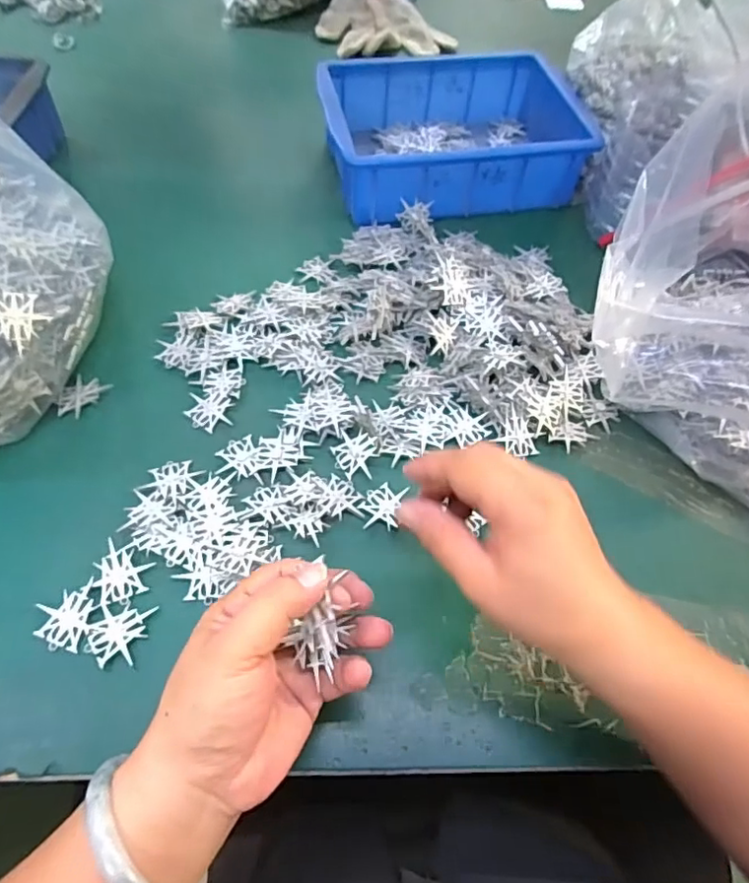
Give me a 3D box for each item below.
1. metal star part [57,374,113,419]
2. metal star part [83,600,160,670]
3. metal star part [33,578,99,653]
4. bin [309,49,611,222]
[{"bbox_3d":[-0.214,-0.032,0.409,0.027,0.006,0.036,17,59,6],"label":"metal star part"},{"bbox_3d":[-0.146,0.110,0.320,0.030,0.004,0.035,13,56,-5],"label":"metal star part"},{"bbox_3d":[-0.175,0.102,0.321,0.034,0.004,0.034,-26,64,-19],"label":"metal star part"},{"bbox_3d":[0.075,-0.305,0.554,0.232,0.062,0.177,-11,60,-11],"label":"bin"}]

